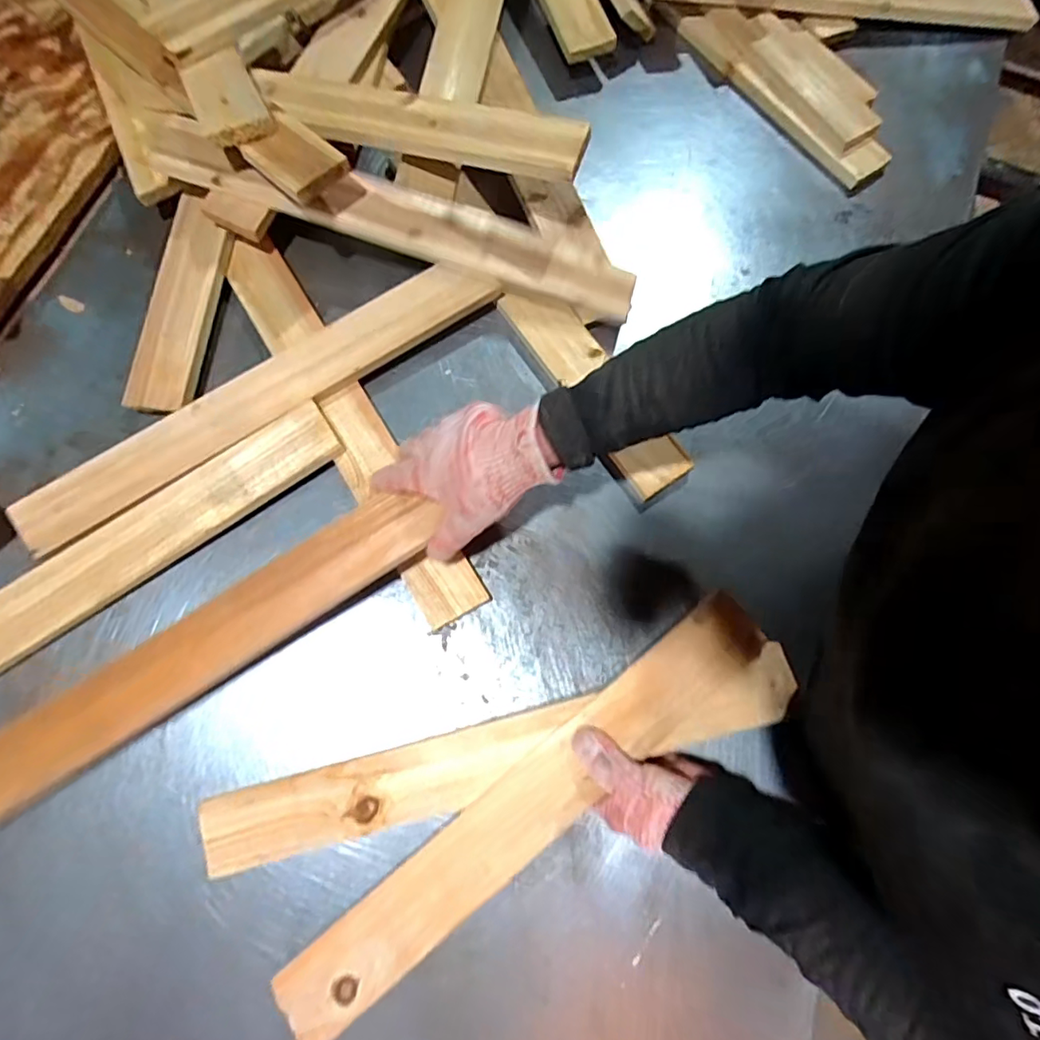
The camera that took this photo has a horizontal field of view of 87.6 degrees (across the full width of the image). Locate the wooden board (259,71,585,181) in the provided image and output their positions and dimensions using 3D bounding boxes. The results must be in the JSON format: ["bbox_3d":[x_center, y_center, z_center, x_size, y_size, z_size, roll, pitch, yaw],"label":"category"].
[{"bbox_3d":[-0.102,-0.386,0.526,0.335,0.018,0.062,15,81,7],"label":"wooden board"}]

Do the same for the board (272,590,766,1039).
[{"bbox_3d":[0.013,0.223,0.430,0.448,0.023,0.062,-39,81,-7],"label":"board"}]

